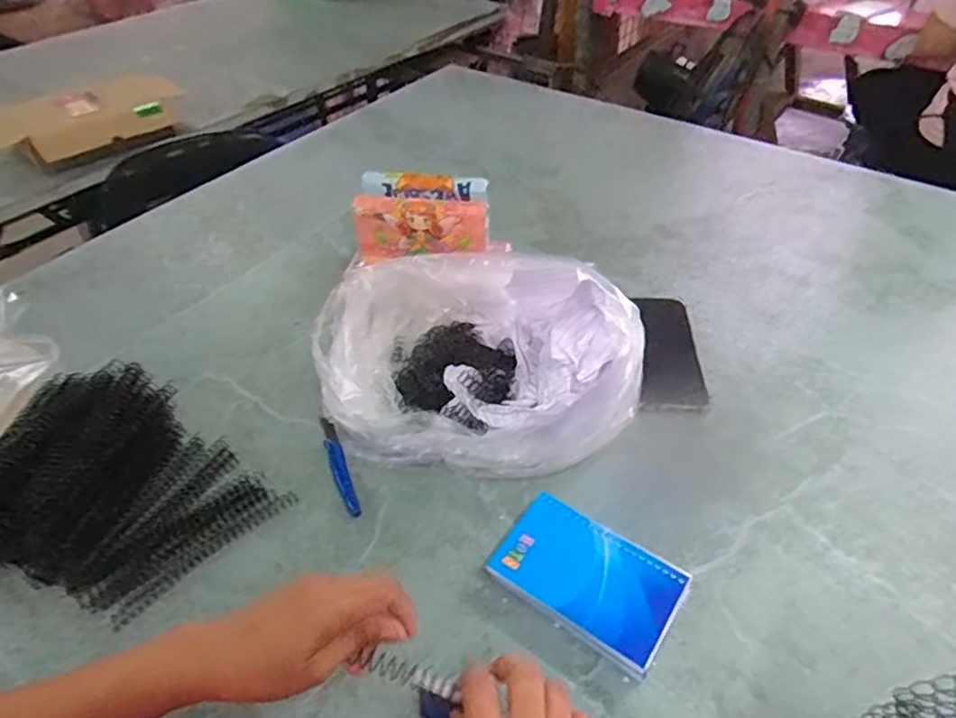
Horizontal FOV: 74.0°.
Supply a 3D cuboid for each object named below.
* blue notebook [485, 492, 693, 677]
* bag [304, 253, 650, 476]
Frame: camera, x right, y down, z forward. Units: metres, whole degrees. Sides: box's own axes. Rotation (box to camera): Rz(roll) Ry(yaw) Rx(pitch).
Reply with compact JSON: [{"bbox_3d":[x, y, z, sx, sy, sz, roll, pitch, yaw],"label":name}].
[{"bbox_3d":[0.083,0.168,0.482,0.132,0.032,0.083,28,50,26],"label":"blue notebook"},{"bbox_3d":[-0.008,-0.009,0.573,0.296,0.165,0.167,9,44,8],"label":"bag"}]

